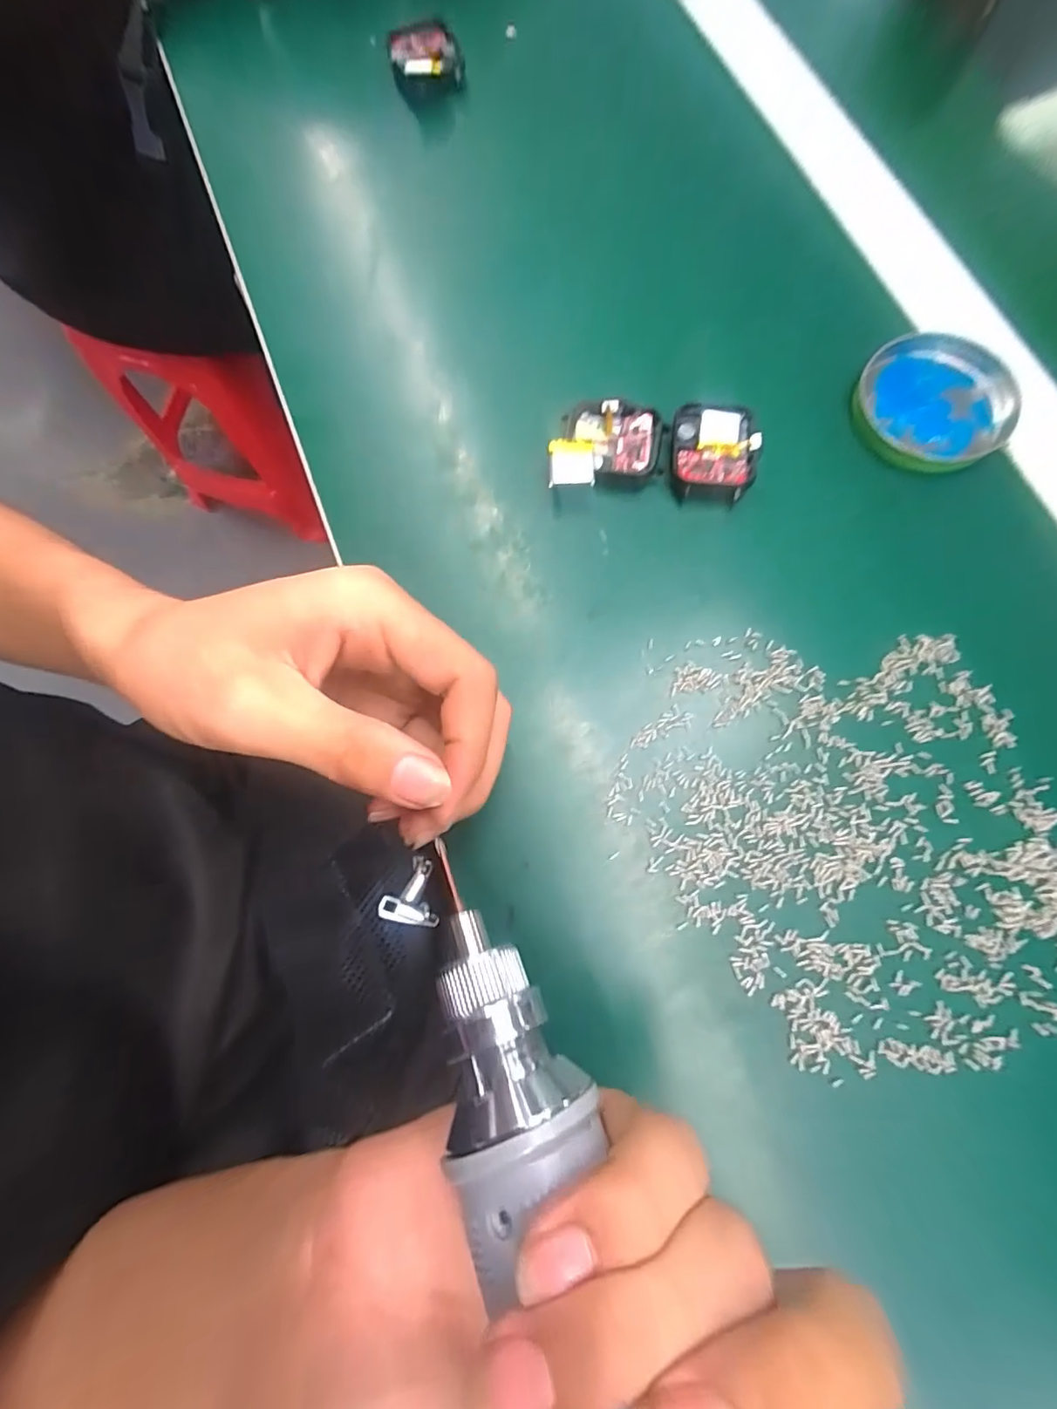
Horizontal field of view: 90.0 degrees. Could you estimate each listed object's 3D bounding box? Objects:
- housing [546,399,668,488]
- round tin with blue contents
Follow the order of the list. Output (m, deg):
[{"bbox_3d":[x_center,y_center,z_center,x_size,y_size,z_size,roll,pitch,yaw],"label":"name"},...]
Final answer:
[{"bbox_3d":[0.035,-0.115,0.238,0.050,0.013,0.042,4,77,3],"label":"housing"},{"bbox_3d":[0.184,-0.138,0.241,0.065,0.012,0.064,0,76,2],"label":"round tin with blue contents"}]

